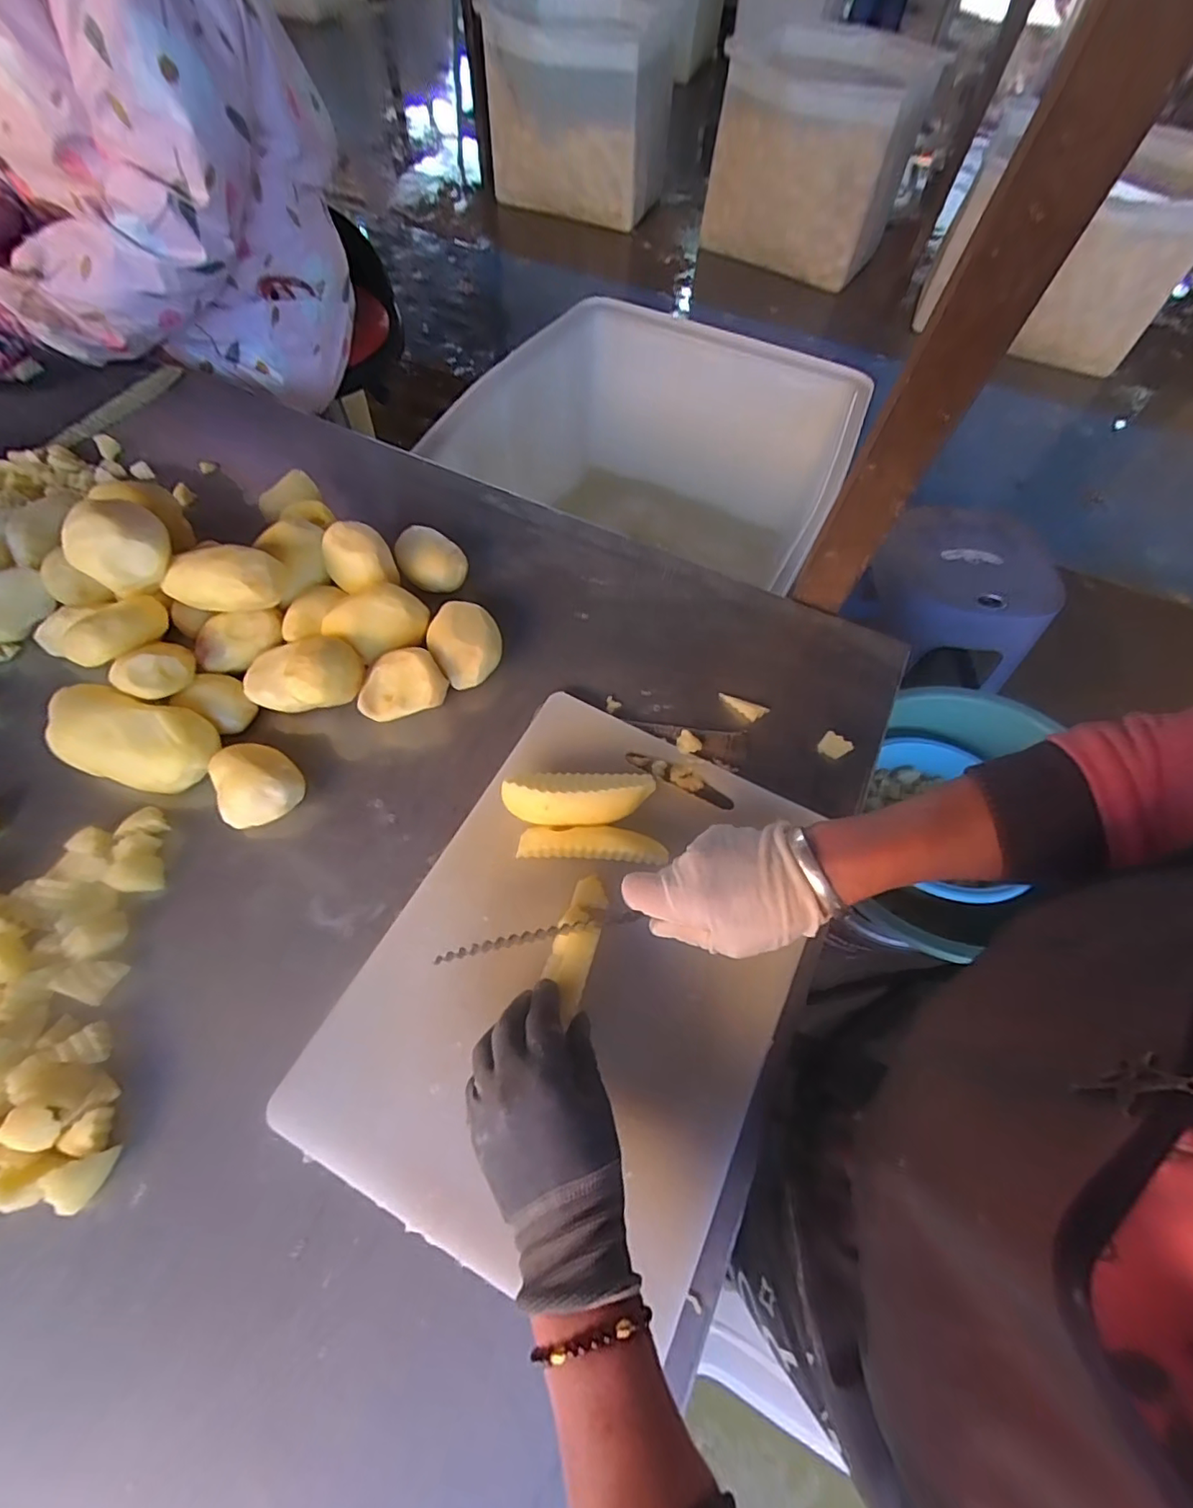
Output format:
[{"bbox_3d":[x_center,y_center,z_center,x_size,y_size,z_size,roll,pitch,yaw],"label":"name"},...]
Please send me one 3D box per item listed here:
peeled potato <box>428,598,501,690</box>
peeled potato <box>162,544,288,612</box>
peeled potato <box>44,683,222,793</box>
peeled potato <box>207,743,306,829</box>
[{"bbox_3d":[-0.121,-0.099,0.529,0.065,0.046,0.083,-14,62,-10],"label":"peeled potato"},{"bbox_3d":[-0.319,-0.149,0.481,0.109,0.045,0.046,13,62,4],"label":"peeled potato"},{"bbox_3d":[-0.380,-0.010,0.468,0.128,0.056,0.068,14,61,6],"label":"peeled potato"},{"bbox_3d":[-0.276,0.026,0.462,0.065,0.041,0.068,-27,65,-16],"label":"peeled potato"}]

